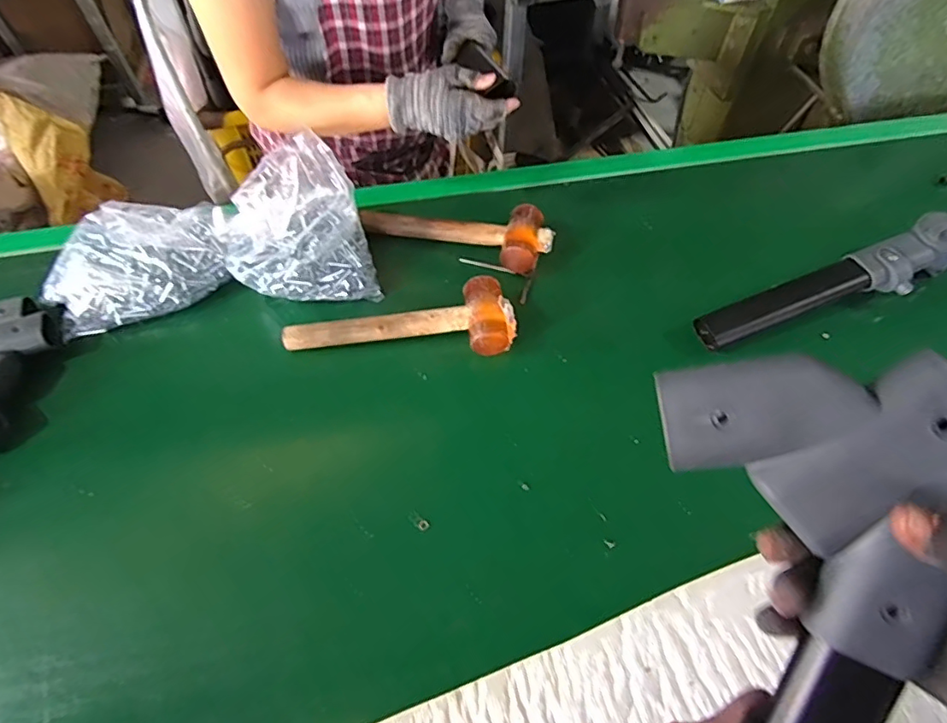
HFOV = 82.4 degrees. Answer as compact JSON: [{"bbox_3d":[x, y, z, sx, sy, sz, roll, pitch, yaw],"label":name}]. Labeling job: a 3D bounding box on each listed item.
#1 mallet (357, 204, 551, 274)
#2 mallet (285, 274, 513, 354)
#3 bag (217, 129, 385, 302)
[{"bbox_3d":[-0.020,-0.190,0.768,0.262,0.052,0.091,15,59,10],"label":"mallet"},{"bbox_3d":[-0.091,-0.054,0.681,0.280,0.053,0.096,-1,58,0],"label":"mallet"},{"bbox_3d":[-0.224,-0.152,0.673,0.176,0.179,0.101,-15,59,-9],"label":"bag"}]

